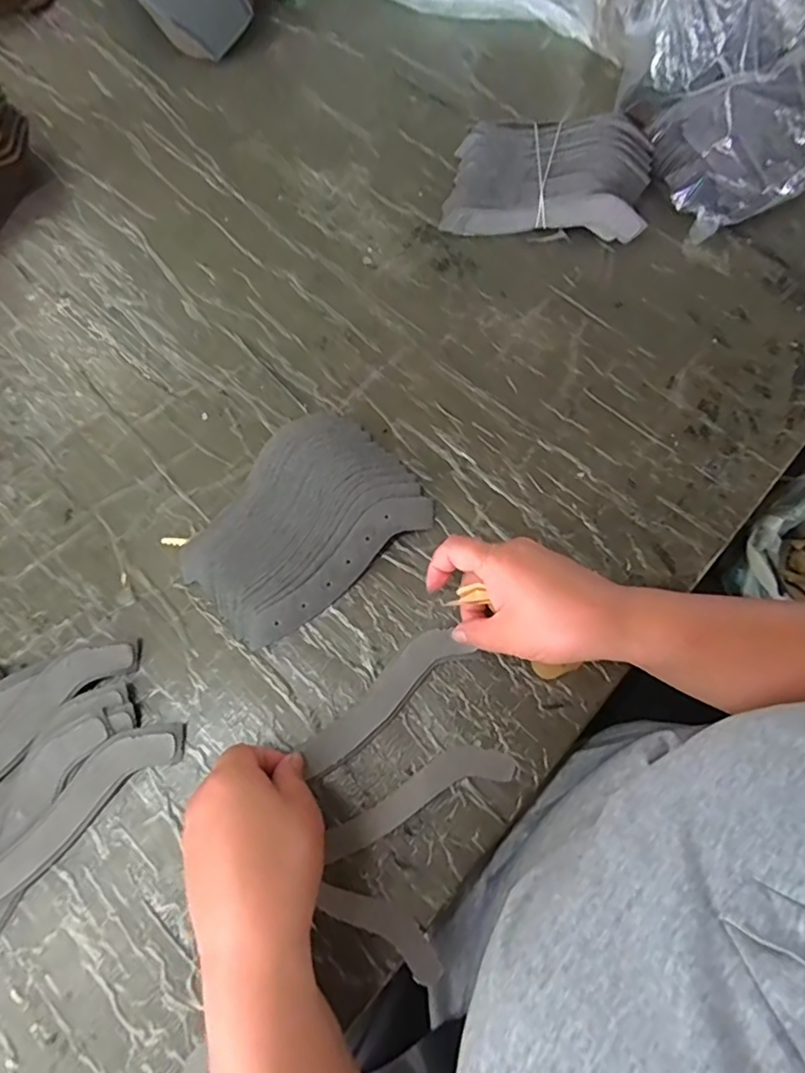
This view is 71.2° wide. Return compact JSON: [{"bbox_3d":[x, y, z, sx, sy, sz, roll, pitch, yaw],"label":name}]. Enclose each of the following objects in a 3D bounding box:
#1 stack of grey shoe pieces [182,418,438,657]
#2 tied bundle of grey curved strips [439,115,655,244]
[{"bbox_3d":[-0.081,-0.016,0.432,0.176,0.025,0.135,-37,74,-13],"label":"stack of grey shoe pieces"},{"bbox_3d":[0.140,-0.344,0.539,0.184,0.047,0.121,8,70,3],"label":"tied bundle of grey curved strips"}]

